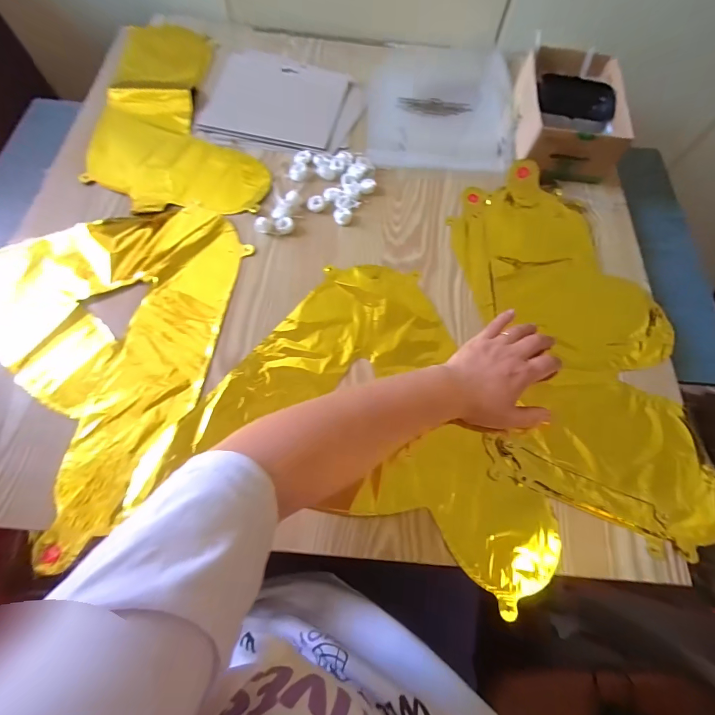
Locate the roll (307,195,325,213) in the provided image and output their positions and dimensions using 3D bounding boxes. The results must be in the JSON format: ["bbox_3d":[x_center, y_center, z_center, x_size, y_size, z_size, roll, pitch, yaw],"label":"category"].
[{"bbox_3d":[-0.055,-0.205,0.487,0.023,0.009,0.023,1,67,-1],"label":"roll"}]

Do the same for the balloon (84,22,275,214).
[{"bbox_3d":[-0.256,-0.370,0.544,0.231,0.007,0.392,-4,67,-3],"label":"balloon"}]

